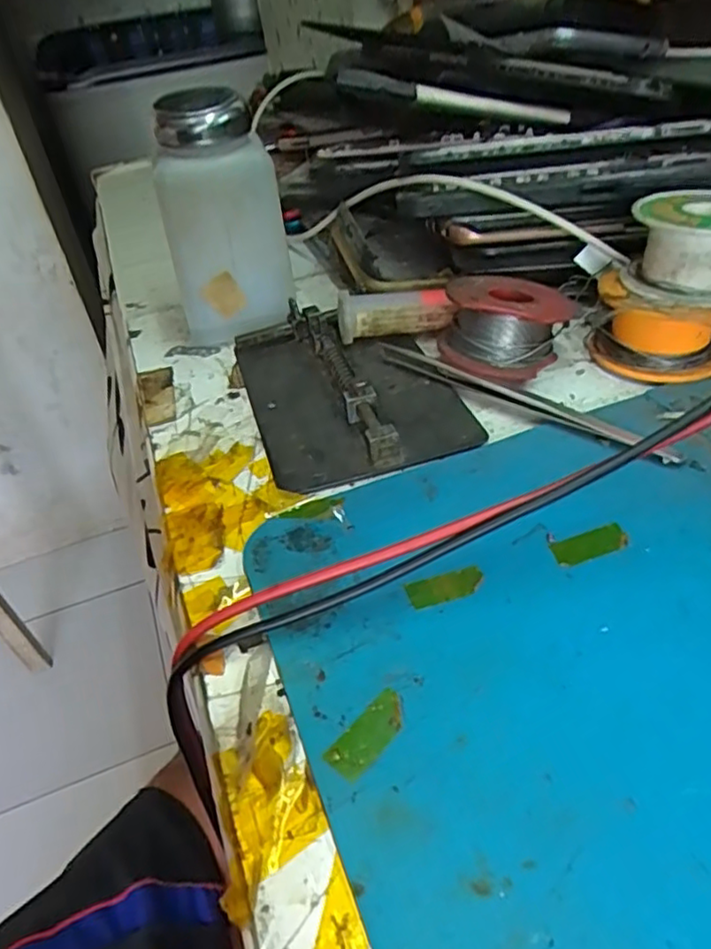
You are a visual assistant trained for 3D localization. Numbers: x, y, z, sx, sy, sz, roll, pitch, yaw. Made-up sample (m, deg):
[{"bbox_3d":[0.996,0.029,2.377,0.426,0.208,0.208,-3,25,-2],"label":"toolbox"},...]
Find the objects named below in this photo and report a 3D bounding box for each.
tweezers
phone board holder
[{"bbox_3d":[0.063,-0.029,0.250,0.131,0.008,0.010,25,50,33],"label":"tweezers"},{"bbox_3d":[-0.005,-0.040,0.268,0.077,0.015,0.112,-15,41,-9],"label":"phone board holder"}]

